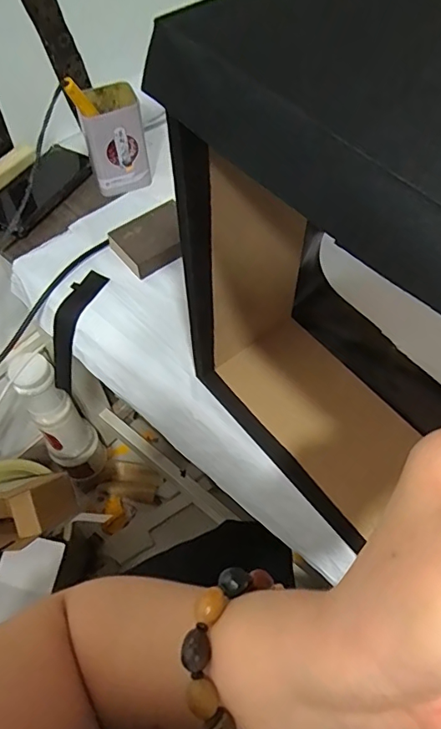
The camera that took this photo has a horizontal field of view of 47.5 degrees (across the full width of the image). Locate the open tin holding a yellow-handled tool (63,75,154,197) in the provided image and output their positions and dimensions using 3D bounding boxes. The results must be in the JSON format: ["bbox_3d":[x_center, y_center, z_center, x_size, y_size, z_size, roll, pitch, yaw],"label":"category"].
[{"bbox_3d":[-0.141,-0.293,0.630,0.076,0.138,0.069,-21,60,-11],"label":"open tin holding a yellow-handled tool"}]

